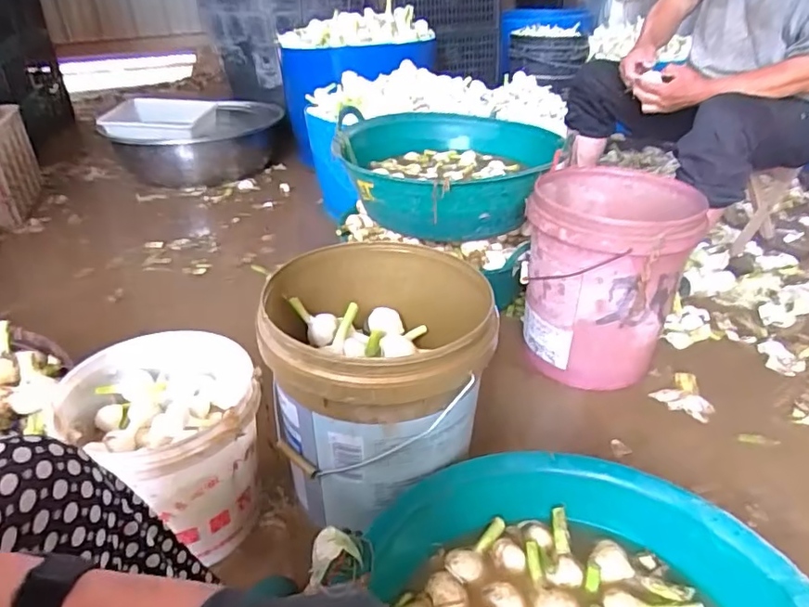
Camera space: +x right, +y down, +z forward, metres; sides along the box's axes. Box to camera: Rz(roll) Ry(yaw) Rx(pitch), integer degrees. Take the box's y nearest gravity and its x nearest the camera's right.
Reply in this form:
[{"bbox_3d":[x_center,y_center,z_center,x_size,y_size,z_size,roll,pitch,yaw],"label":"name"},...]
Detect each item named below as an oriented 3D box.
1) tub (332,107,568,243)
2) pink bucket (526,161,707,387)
[{"bbox_3d":[0.097,-0.285,1.233,0.461,0.157,0.461,-1,34,1],"label":"tub"},{"bbox_3d":[0.384,-0.054,1.101,0.268,0.353,0.291,-1,34,1],"label":"pink bucket"}]

